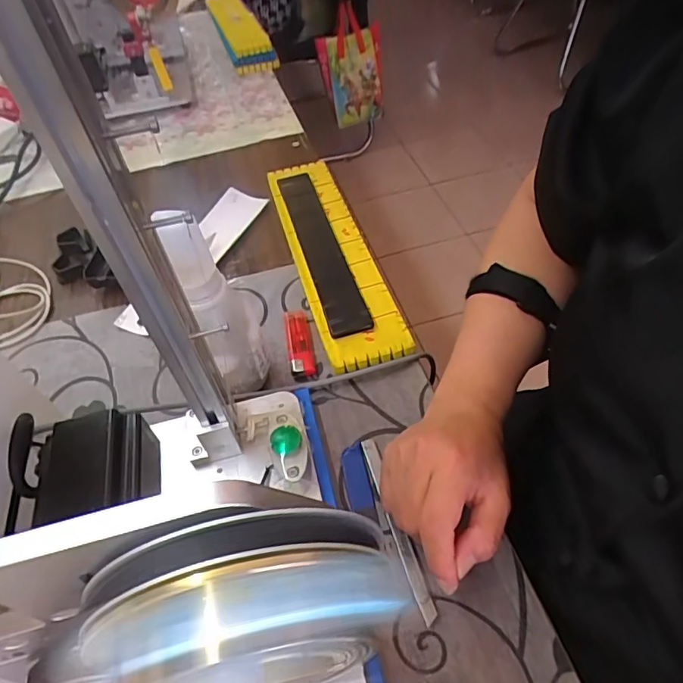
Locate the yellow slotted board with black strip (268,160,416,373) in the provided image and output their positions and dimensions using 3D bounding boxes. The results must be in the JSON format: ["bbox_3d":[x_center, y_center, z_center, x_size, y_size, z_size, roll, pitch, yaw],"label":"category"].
[{"bbox_3d":[-0.013,-0.108,0.552,0.081,0.026,0.328,-15,50,-7],"label":"yellow slotted board with black strip"}]

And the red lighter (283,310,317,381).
[{"bbox_3d":[-0.041,0.001,0.485,0.023,0.014,0.084,-10,50,-3],"label":"red lighter"}]

